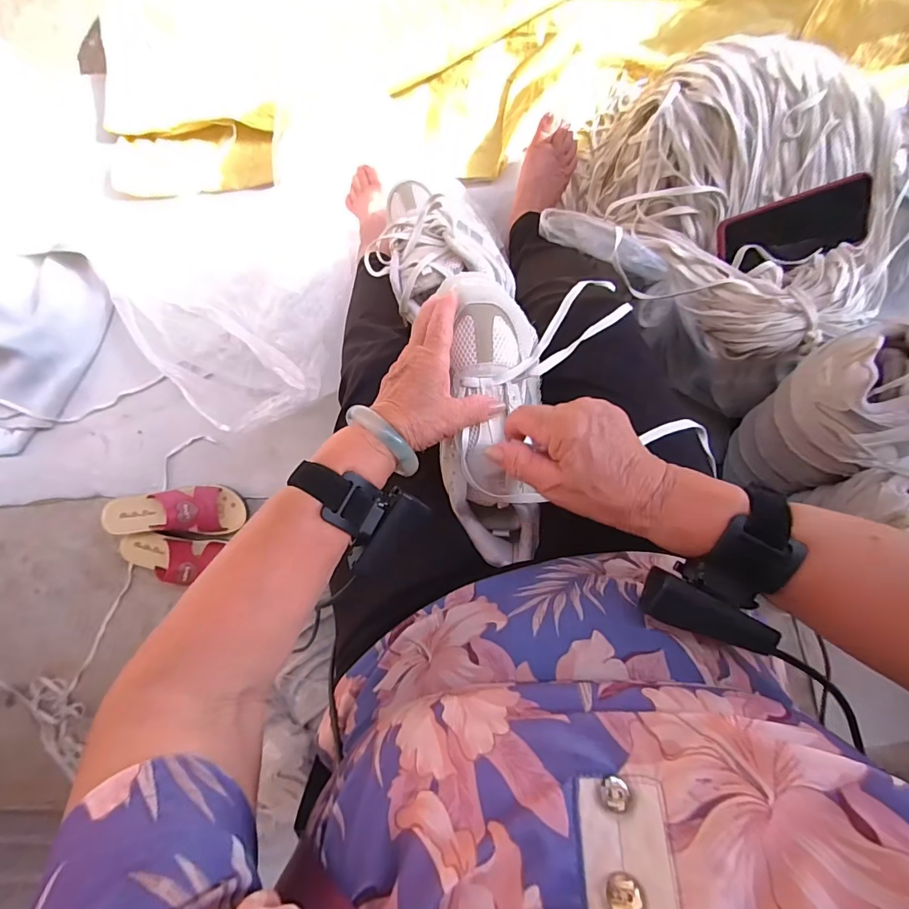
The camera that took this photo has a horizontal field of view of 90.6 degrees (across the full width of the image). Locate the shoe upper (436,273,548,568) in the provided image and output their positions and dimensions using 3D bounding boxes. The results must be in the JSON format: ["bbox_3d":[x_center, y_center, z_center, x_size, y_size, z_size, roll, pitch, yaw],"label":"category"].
[{"bbox_3d":[0.035,-0.028,0.397,0.084,0.070,0.246,-1,96,4],"label":"shoe upper"}]

